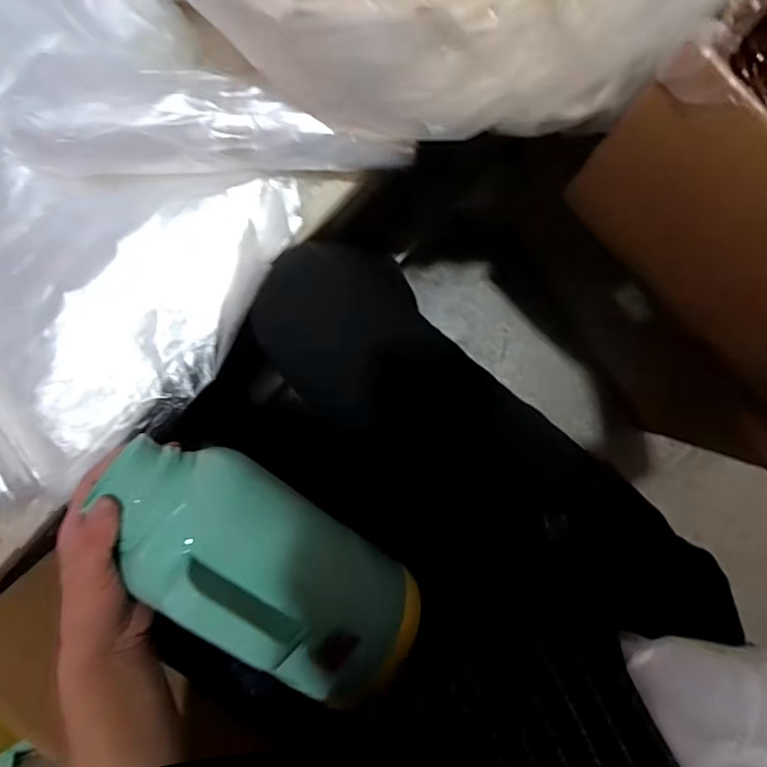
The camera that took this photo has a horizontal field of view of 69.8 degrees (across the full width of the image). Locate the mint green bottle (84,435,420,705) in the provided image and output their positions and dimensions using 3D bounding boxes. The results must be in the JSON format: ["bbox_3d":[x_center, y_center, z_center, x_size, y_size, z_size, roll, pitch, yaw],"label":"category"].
[{"bbox_3d":[-0.093,0.148,0.415,0.261,0.108,0.101,38,96,-16],"label":"mint green bottle"}]

